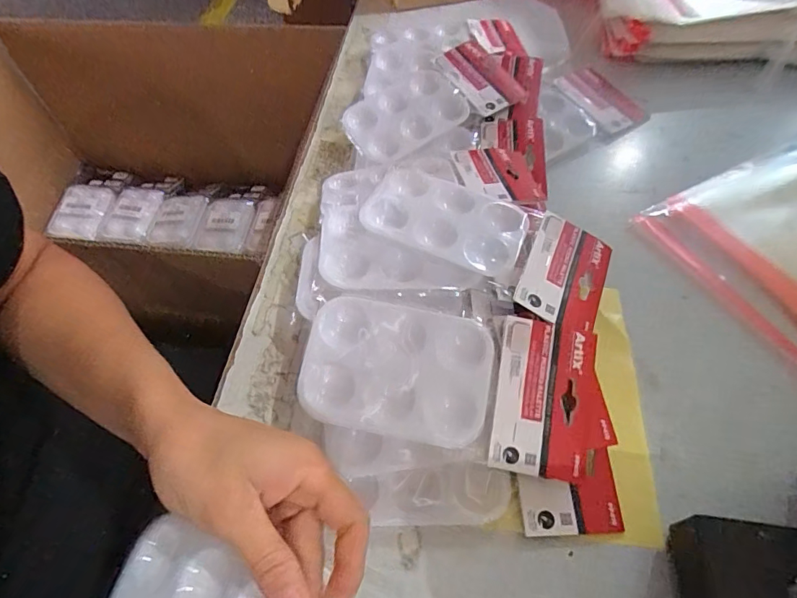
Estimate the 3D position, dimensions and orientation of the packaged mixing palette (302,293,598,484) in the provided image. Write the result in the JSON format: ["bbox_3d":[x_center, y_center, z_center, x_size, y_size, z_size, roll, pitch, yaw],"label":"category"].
[{"bbox_3d":[0.033,0.055,0.307,0.192,0.009,0.095,10,75,2],"label":"packaged mixing palette"}]

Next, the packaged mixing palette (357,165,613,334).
[{"bbox_3d":[0.068,-0.047,0.356,0.192,0.015,0.097,24,56,7],"label":"packaged mixing palette"}]

